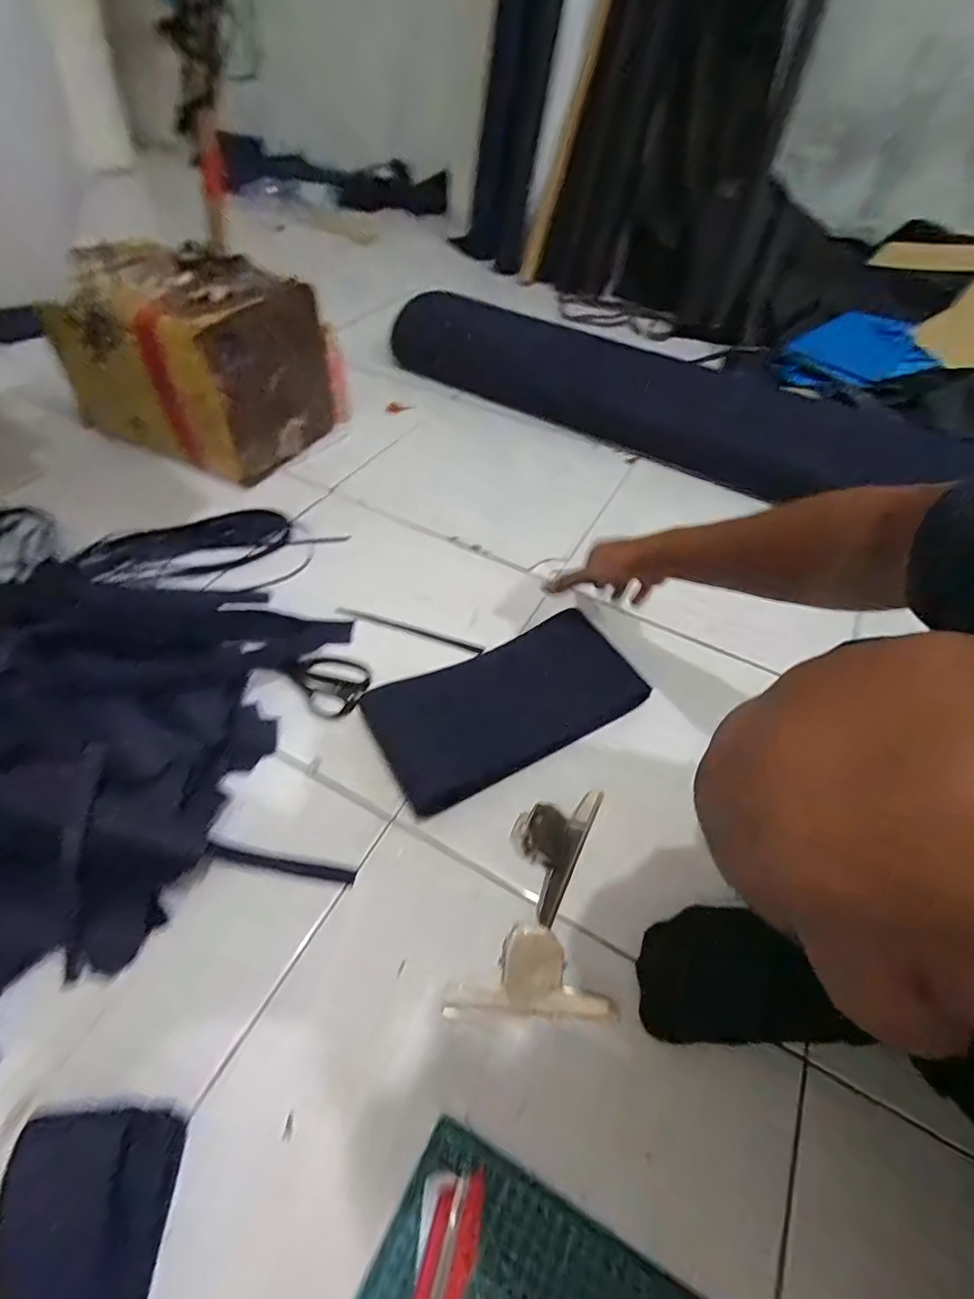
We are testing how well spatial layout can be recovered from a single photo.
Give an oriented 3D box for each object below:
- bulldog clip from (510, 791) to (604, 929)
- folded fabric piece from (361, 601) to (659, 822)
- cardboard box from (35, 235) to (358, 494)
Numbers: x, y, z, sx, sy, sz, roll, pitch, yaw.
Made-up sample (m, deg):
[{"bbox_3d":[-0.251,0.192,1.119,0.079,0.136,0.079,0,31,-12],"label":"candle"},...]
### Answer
[{"bbox_3d":[0.058,0.181,0.513,0.065,0.035,0.128,24,53,13],"label":"bulldog clip"},{"bbox_3d":[0.023,0.057,0.608,0.288,0.024,0.145,-25,70,-15],"label":"folded fabric piece"},{"bbox_3d":[-0.447,-0.473,0.863,0.317,0.236,0.279,25,54,14],"label":"cardboard box"}]

